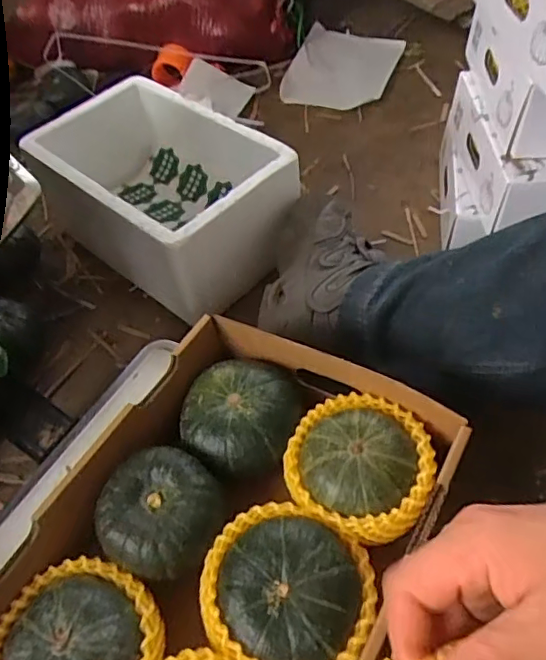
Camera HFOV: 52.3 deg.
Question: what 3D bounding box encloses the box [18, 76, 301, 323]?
[{"bbox_3d":[-0.153,-0.192,0.785,0.374,0.155,0.215,33,62,28],"label":"box"}]

